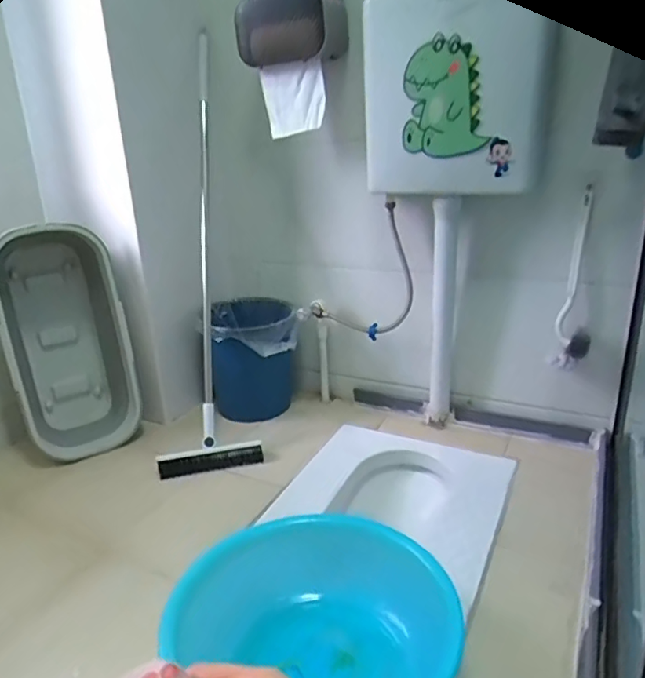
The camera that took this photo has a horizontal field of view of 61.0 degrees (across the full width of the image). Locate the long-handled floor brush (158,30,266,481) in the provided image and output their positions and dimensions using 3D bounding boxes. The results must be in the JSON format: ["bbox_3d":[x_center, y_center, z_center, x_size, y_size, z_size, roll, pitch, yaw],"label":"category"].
[{"bbox_3d":[-0.300,-0.184,1.239,0.216,0.890,0.374,-6,20,-9],"label":"long-handled floor brush"}]

